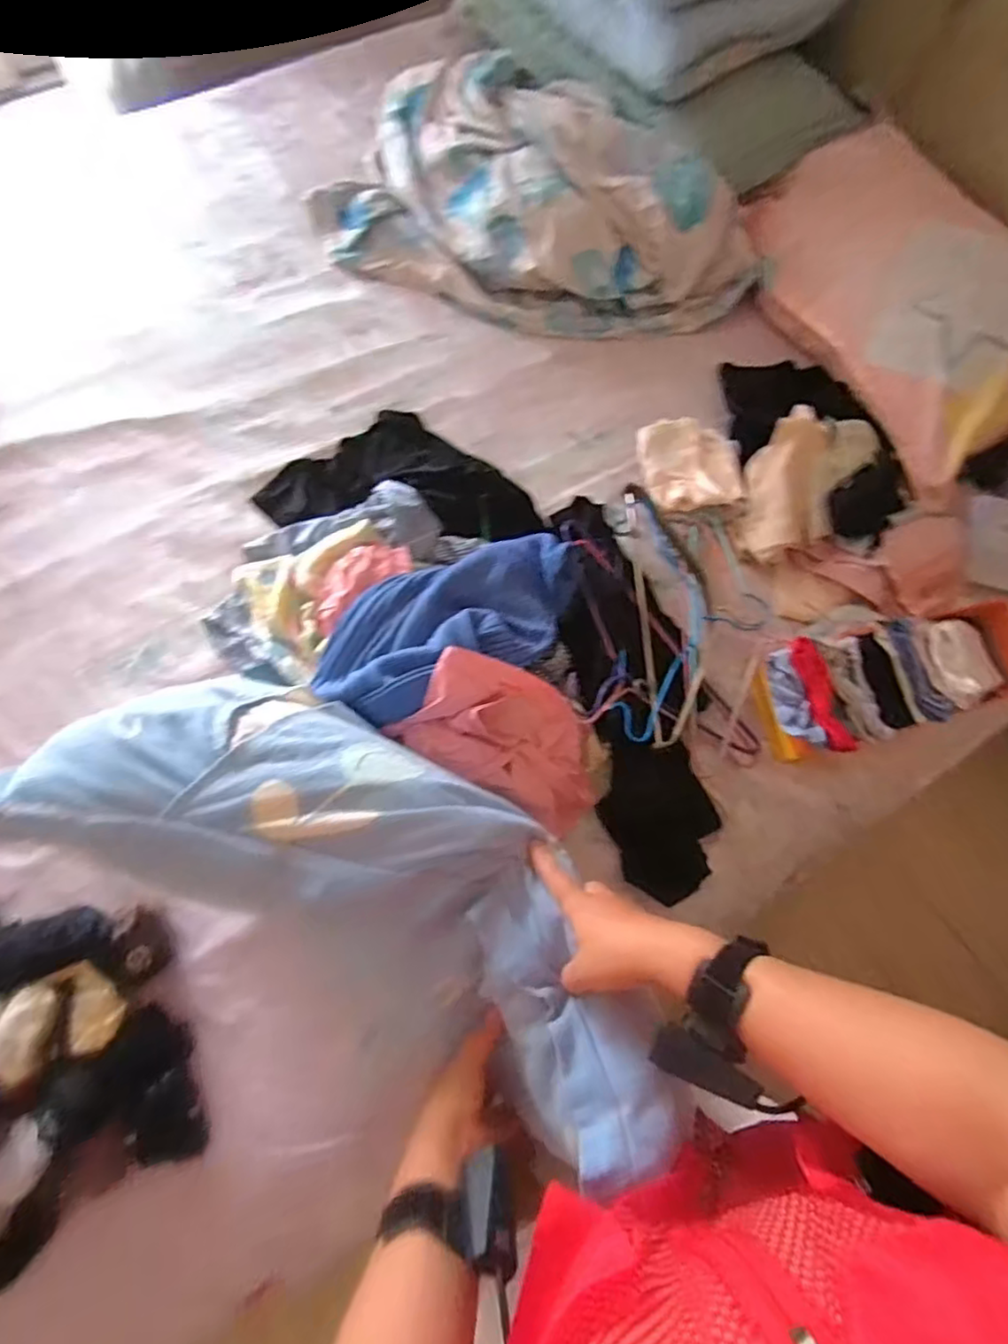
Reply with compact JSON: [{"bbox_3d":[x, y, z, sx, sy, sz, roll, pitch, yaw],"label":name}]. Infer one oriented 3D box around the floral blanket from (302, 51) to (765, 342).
[{"bbox_3d":[0.067,-0.856,1.163,0.770,0.202,0.407,22,71,4],"label":"floral blanket"}]

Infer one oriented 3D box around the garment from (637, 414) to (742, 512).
[{"bbox_3d":[0.304,-0.338,1.045,0.148,0.033,0.160,-5,72,-5],"label":"garment"}]

